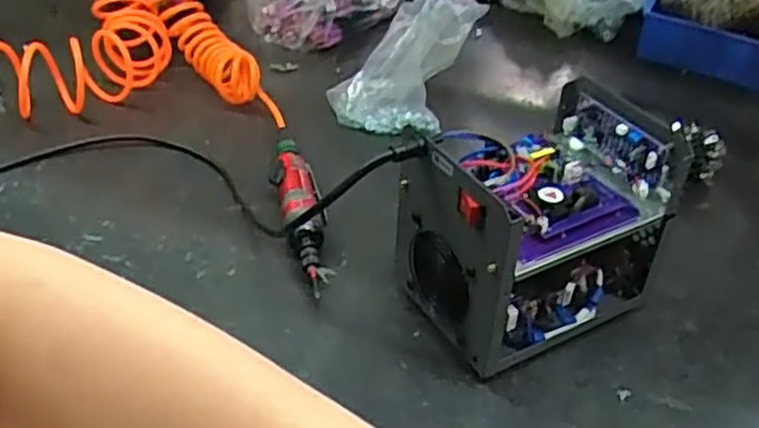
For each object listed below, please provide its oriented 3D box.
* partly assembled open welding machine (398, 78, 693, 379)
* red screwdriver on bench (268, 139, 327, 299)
[{"bbox_3d":[0.144,0.012,0.708,0.218,0.192,0.149,-17,42,-24],"label":"partly assembled open welding machine"},{"bbox_3d":[-0.087,-0.007,0.841,0.052,0.043,0.254,-7,39,-12],"label":"red screwdriver on bench"}]

